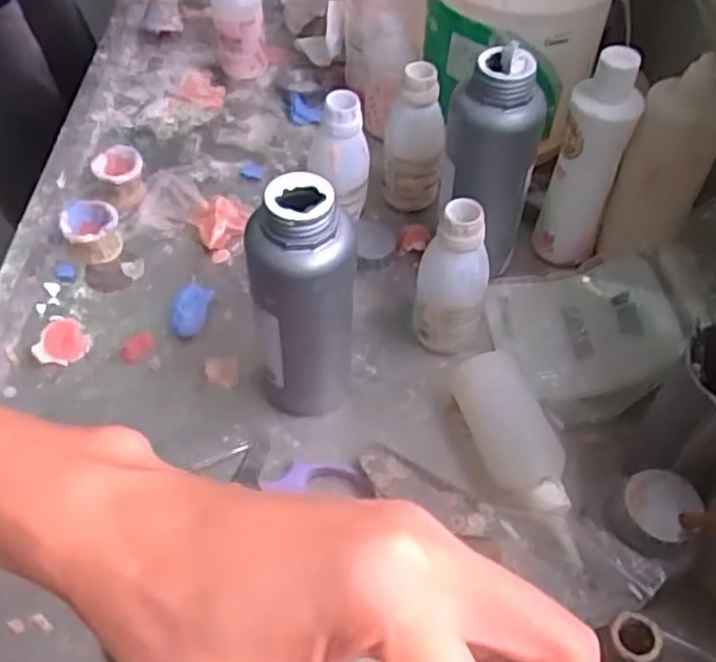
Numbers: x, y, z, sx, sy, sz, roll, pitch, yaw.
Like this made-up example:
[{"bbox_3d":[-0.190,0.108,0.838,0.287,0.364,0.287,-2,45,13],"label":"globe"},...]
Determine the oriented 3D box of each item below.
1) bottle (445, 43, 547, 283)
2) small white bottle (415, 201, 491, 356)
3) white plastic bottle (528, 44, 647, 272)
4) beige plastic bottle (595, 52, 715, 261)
[{"bbox_3d":[0.096,-0.114,0.557,0.053,0.179,0.056,1,52,-1],"label":"bottle"},{"bbox_3d":[0.069,-0.035,0.543,0.048,0.123,0.040,15,53,10],"label":"small white bottle"},{"bbox_3d":[0.178,-0.126,0.579,0.049,0.175,0.042,25,56,17],"label":"white plastic bottle"},{"bbox_3d":[0.232,-0.122,0.564,0.062,0.141,0.050,19,54,13],"label":"beige plastic bottle"}]

